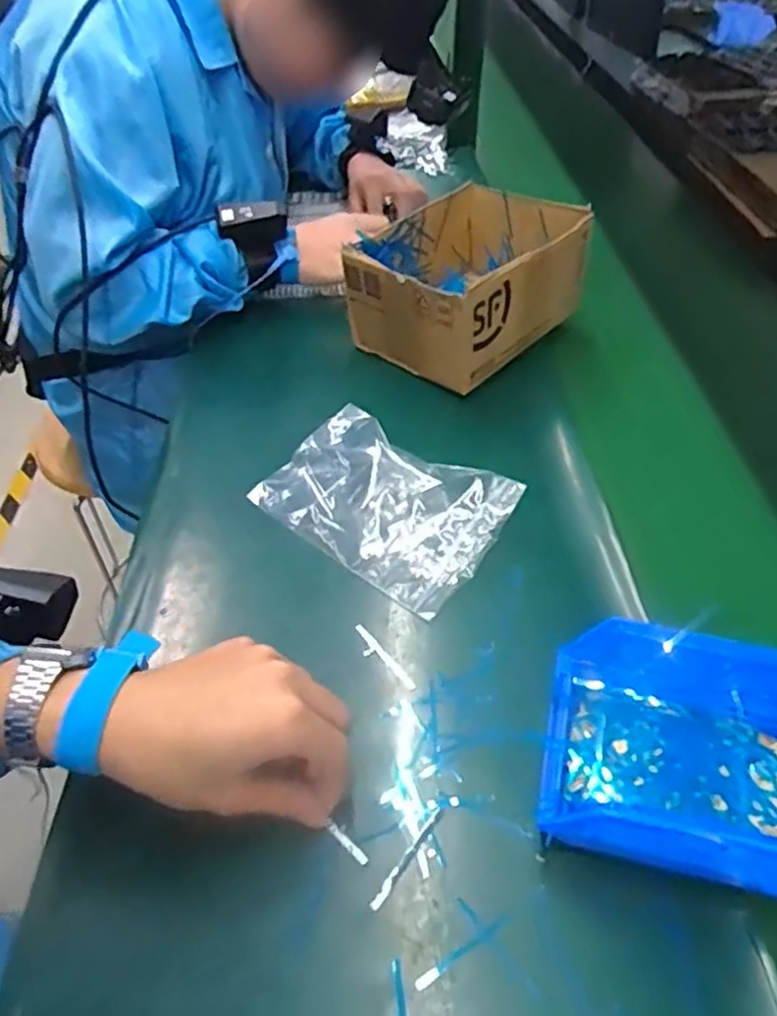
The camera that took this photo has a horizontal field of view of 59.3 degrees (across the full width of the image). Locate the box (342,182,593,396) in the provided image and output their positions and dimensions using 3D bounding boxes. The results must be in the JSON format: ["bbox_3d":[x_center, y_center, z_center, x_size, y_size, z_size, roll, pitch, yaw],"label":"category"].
[{"bbox_3d":[0.081,-0.221,0.676,0.153,0.110,0.210,34,55,30],"label":"box"}]

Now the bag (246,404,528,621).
[{"bbox_3d":[-0.006,-0.008,0.523,0.182,0.041,0.118,28,54,29],"label":"bag"}]

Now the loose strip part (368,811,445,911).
[{"bbox_3d":[0.010,0.182,0.356,0.007,0.004,0.058,28,54,29],"label":"loose strip part"}]

